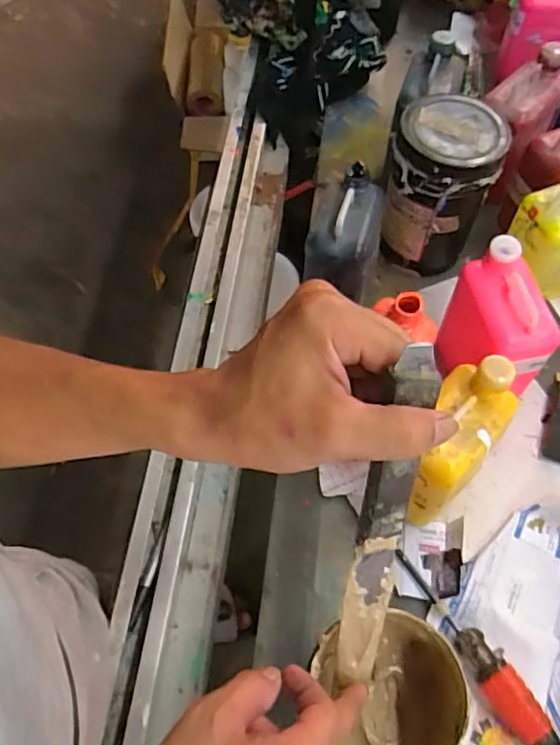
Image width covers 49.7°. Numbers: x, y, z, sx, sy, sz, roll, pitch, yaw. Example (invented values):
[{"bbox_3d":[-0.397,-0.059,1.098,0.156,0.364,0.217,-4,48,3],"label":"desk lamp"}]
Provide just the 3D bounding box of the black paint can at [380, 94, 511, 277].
[{"bbox_3d":[0.172,-0.197,0.671,0.107,0.174,0.103,-1,62,1],"label":"black paint can"}]

